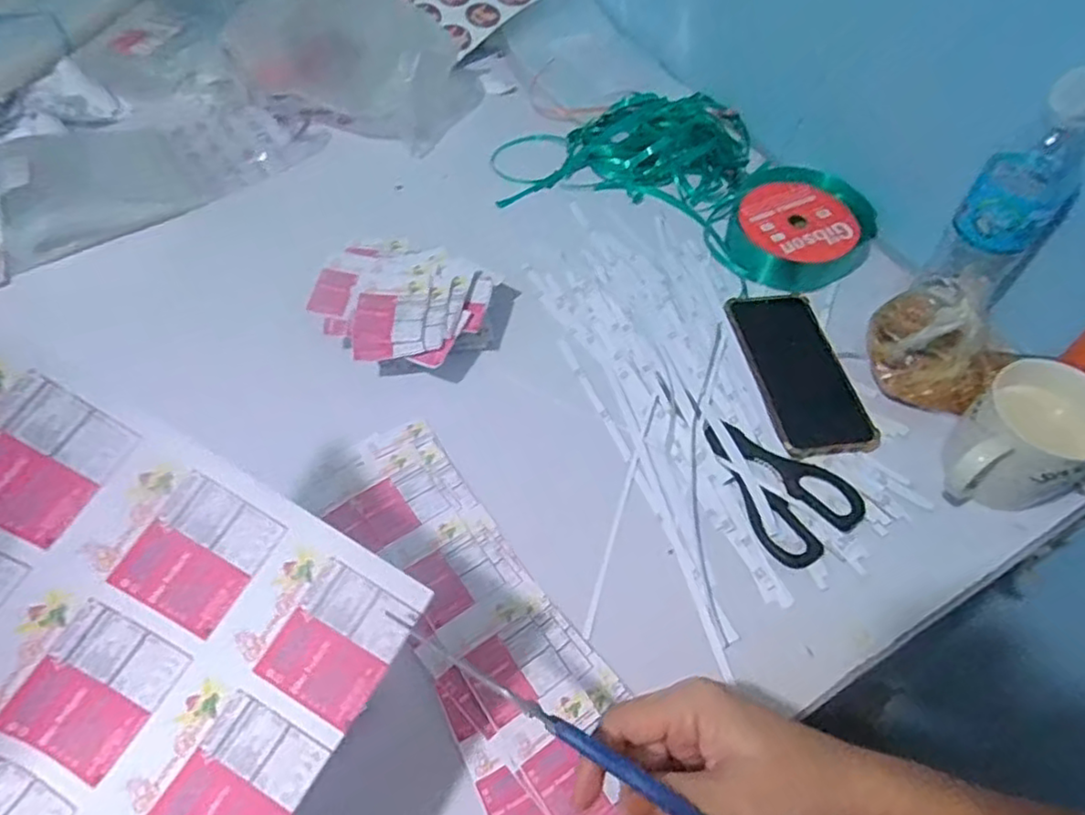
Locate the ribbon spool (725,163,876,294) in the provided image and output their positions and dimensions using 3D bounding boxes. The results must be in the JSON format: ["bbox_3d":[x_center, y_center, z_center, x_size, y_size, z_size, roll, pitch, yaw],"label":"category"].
[{"bbox_3d":[0.254,-0.176,0.642,0.132,0.049,0.122,0,56,0],"label":"ribbon spool"}]

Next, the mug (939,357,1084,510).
[{"bbox_3d":[0.341,0.029,0.475,0.090,0.091,0.081,-30,61,-19],"label":"mug"}]

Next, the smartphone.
[{"bbox_3d":[0.217,-0.036,0.563,0.082,0.008,0.170,-8,57,-6],"label":"smartphone"}]

